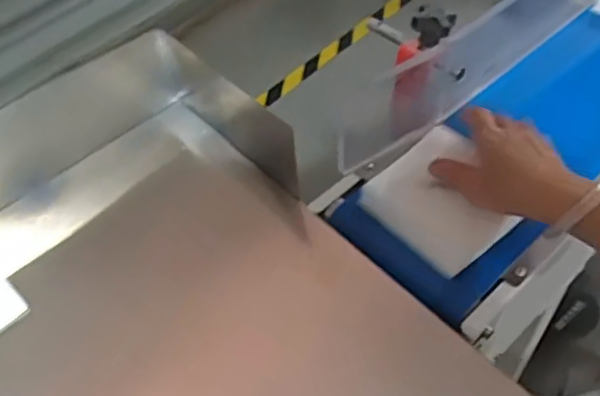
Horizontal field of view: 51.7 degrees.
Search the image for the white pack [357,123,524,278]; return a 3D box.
[{"bbox_3d":[0.136,0.000,0.569,0.118,0.024,0.125,-36,58,-22],"label":"white pack"}]

